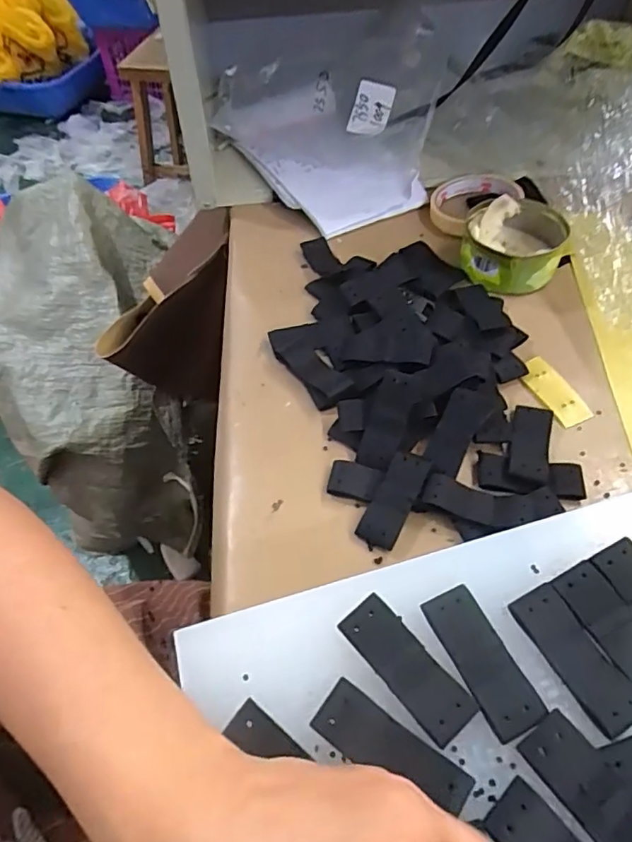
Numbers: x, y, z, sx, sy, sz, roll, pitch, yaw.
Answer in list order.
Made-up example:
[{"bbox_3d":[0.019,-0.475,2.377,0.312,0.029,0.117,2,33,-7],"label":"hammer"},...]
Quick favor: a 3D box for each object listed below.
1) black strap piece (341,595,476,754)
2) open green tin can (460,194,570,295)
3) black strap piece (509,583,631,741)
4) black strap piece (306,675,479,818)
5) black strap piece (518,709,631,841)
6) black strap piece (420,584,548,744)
[{"bbox_3d":[0.042,0.114,0.254,0.025,0.004,0.067,-35,58,-22],"label":"black strap piece"},{"bbox_3d":[0.174,-0.158,0.480,0.081,0.041,0.095,16,54,15],"label":"open green tin can"},{"bbox_3d":[0.122,0.110,0.256,0.025,0.005,0.065,-24,55,-16],"label":"black strap piece"},{"bbox_3d":[0.031,0.141,0.232,0.066,0.004,0.024,29,59,23],"label":"black strap piece"},{"bbox_3d":[0.116,0.154,0.217,0.026,0.004,0.069,-34,54,-19],"label":"black strap piece"},{"bbox_3d":[0.077,0.111,0.255,0.026,0.005,0.065,-21,54,-13],"label":"black strap piece"}]

